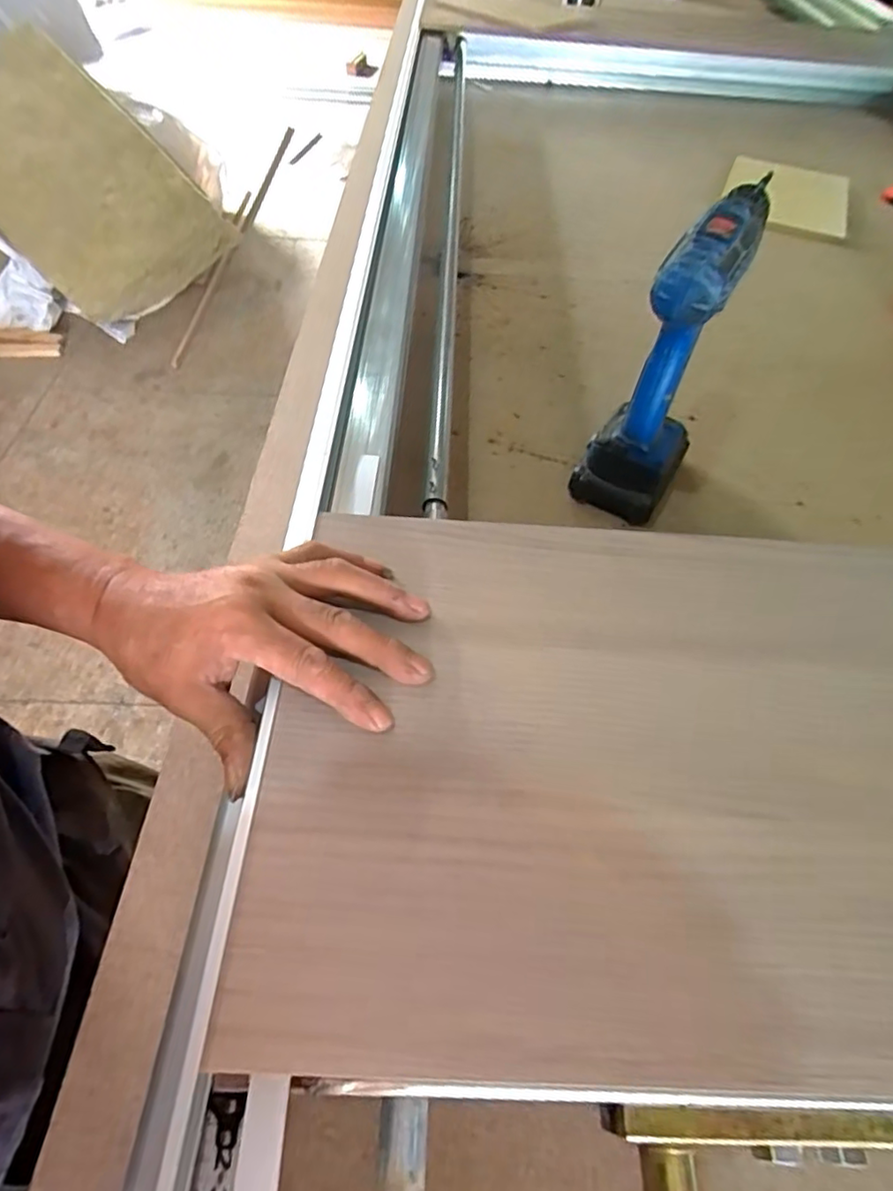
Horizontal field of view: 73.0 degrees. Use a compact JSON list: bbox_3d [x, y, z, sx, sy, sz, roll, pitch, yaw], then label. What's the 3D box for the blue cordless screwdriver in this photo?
[{"bbox_3d":[0.179,-0.188,0.484,0.076,0.228,0.145,24,57,14],"label":"blue cordless screwdriver"}]

